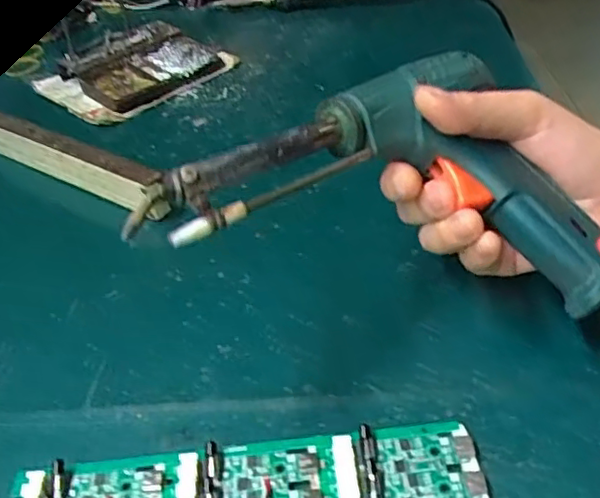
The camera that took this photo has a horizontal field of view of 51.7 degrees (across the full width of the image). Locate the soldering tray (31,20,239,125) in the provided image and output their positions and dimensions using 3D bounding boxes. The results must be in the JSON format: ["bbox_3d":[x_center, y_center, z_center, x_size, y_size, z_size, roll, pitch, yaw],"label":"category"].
[{"bbox_3d":[-0.149,-0.166,0.564,0.148,0.033,0.117,-32,45,-29],"label":"soldering tray"}]

